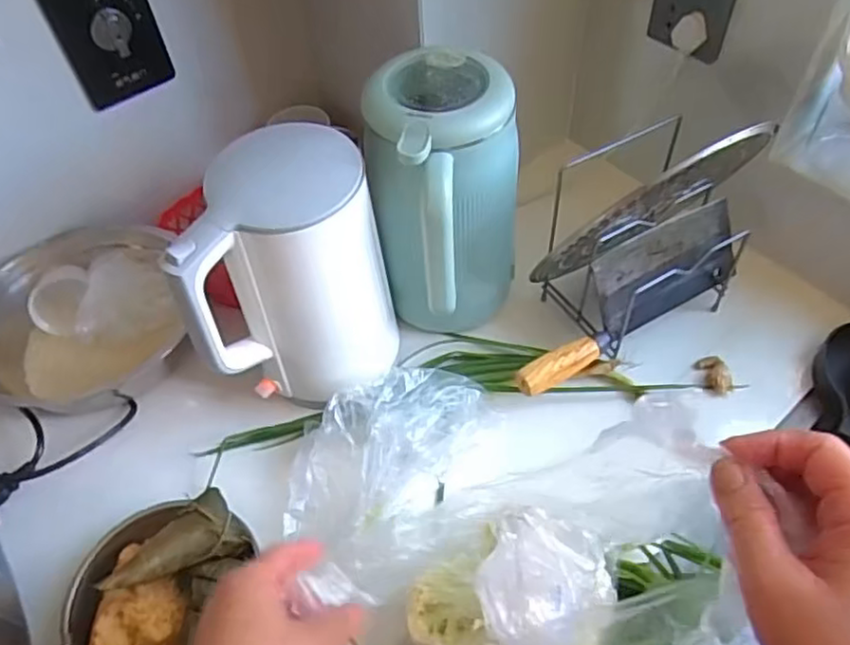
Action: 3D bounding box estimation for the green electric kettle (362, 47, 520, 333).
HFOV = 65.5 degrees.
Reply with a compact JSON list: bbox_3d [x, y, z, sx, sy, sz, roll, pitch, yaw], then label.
[{"bbox_3d":[0.021,-0.103,0.641,0.133,0.251,0.154,-1,53,3],"label":"green electric kettle"}]

